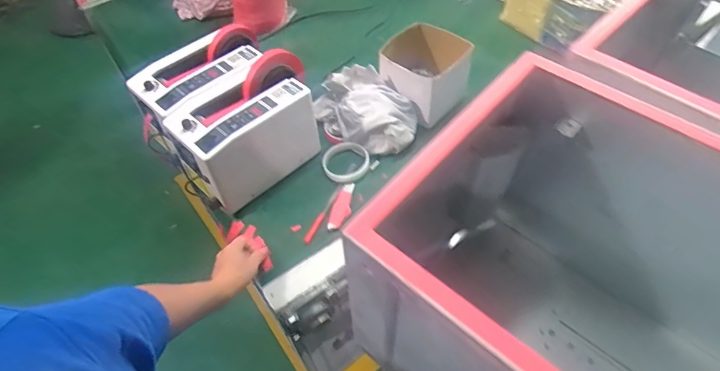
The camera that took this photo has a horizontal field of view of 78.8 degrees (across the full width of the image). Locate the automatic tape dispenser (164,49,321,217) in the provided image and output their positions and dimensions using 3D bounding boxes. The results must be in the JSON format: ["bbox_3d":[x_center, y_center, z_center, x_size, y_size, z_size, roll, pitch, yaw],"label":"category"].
[{"bbox_3d":[-0.182,-0.097,0.757,0.248,0.155,0.155,-31,58,-19],"label":"automatic tape dispenser"}]

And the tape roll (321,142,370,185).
[{"bbox_3d":[-0.028,-0.044,0.799,0.081,0.018,0.086,-1,54,2],"label":"tape roll"}]

